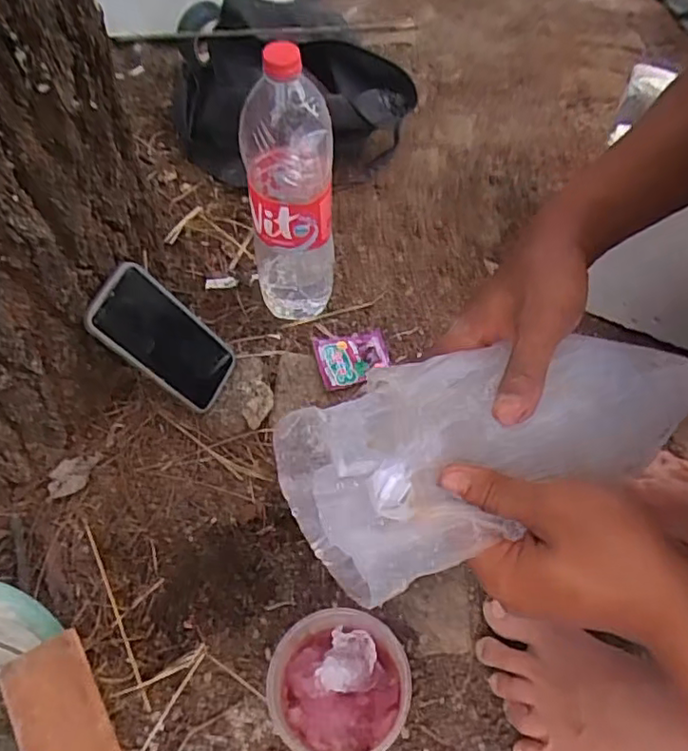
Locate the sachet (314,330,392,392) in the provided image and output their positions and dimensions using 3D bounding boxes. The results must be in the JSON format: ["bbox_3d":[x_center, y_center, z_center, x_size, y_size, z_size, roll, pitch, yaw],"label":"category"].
[{"bbox_3d":[0.010,-0.022,0.697,0.081,0.010,0.086,-10,44,-8],"label":"sachet"}]

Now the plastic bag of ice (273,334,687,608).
[{"bbox_3d":[0.094,0.028,0.335,0.251,0.060,0.106,-14,53,-17],"label":"plastic bag of ice"}]

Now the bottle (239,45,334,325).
[{"bbox_3d":[-0.056,-0.177,0.644,0.085,0.322,0.095,-11,53,-7],"label":"bottle"}]

